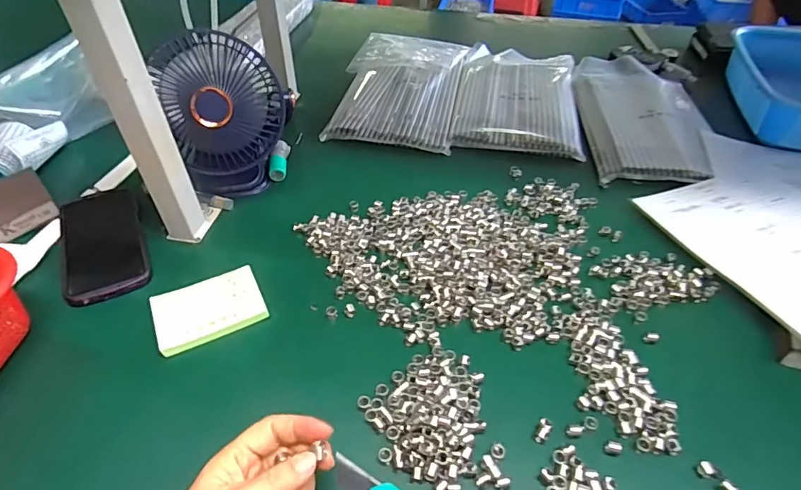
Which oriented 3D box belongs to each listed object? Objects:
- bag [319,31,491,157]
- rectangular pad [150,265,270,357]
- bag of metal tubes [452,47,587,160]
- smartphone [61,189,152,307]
[{"bbox_3d":[0.006,-0.273,0.782,0.218,0.043,0.364,11,45,12],"label":"bag"},{"bbox_3d":[-0.181,0.060,0.450,0.095,0.014,0.067,-20,47,-19],"label":"rectangular pad"},{"bbox_3d":[0.189,-0.245,0.766,0.184,0.022,0.315,7,44,8],"label":"bag of metal tubes"},{"bbox_3d":[-0.325,-0.005,0.518,0.078,0.015,0.172,-20,47,-19],"label":"smartphone"}]

